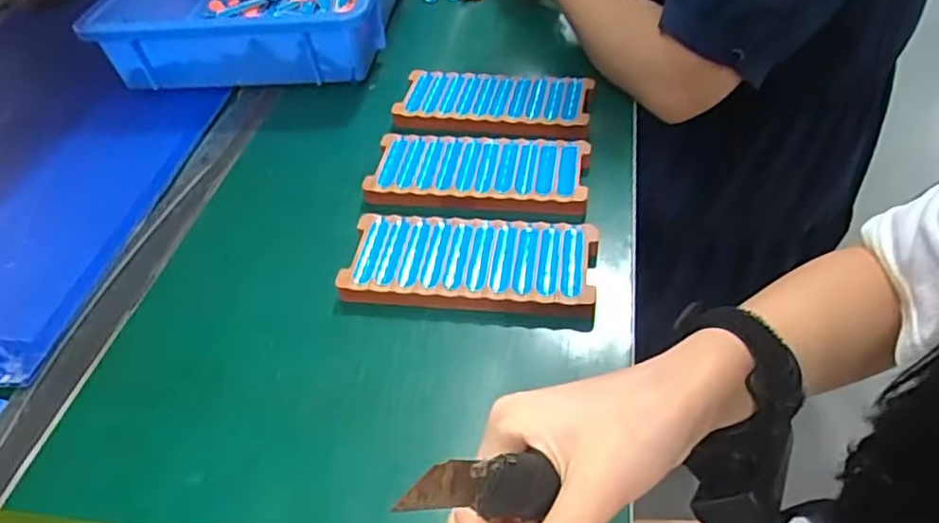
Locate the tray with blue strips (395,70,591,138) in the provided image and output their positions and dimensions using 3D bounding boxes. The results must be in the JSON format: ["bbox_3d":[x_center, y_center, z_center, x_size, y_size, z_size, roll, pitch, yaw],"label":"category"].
[{"bbox_3d":[0.023,-0.145,0.588,0.171,0.022,0.082,8,47,14],"label":"tray with blue strips"}]

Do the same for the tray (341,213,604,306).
[{"bbox_3d":[0.000,0.000,0.455,0.171,0.023,0.078,2,46,9],"label":"tray"}]

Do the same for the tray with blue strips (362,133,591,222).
[{"bbox_3d":[0.008,-0.074,0.523,0.171,0.020,0.081,5,47,11],"label":"tray with blue strips"}]

